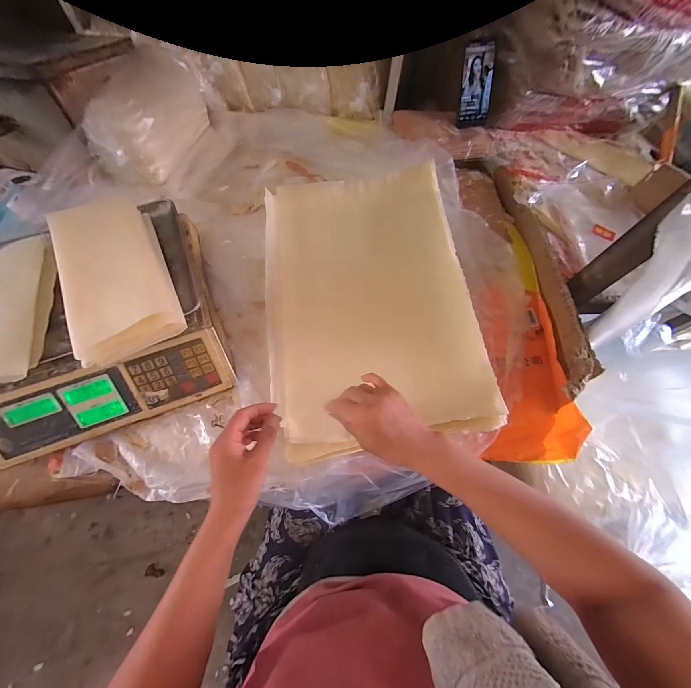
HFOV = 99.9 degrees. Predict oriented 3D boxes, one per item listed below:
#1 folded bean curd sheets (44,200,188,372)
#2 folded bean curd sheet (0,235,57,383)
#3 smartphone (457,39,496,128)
[{"bbox_3d":[-0.315,-0.112,0.392,0.113,0.052,0.272,-25,69,-14],"label":"folded bean curd sheets"},{"bbox_3d":[-0.449,-0.049,0.377,0.111,0.025,0.223,-13,67,-9],"label":"folded bean curd sheet"},{"bbox_3d":[0.304,-0.599,0.675,0.070,0.148,0.011,-4,33,2],"label":"smartphone"}]

